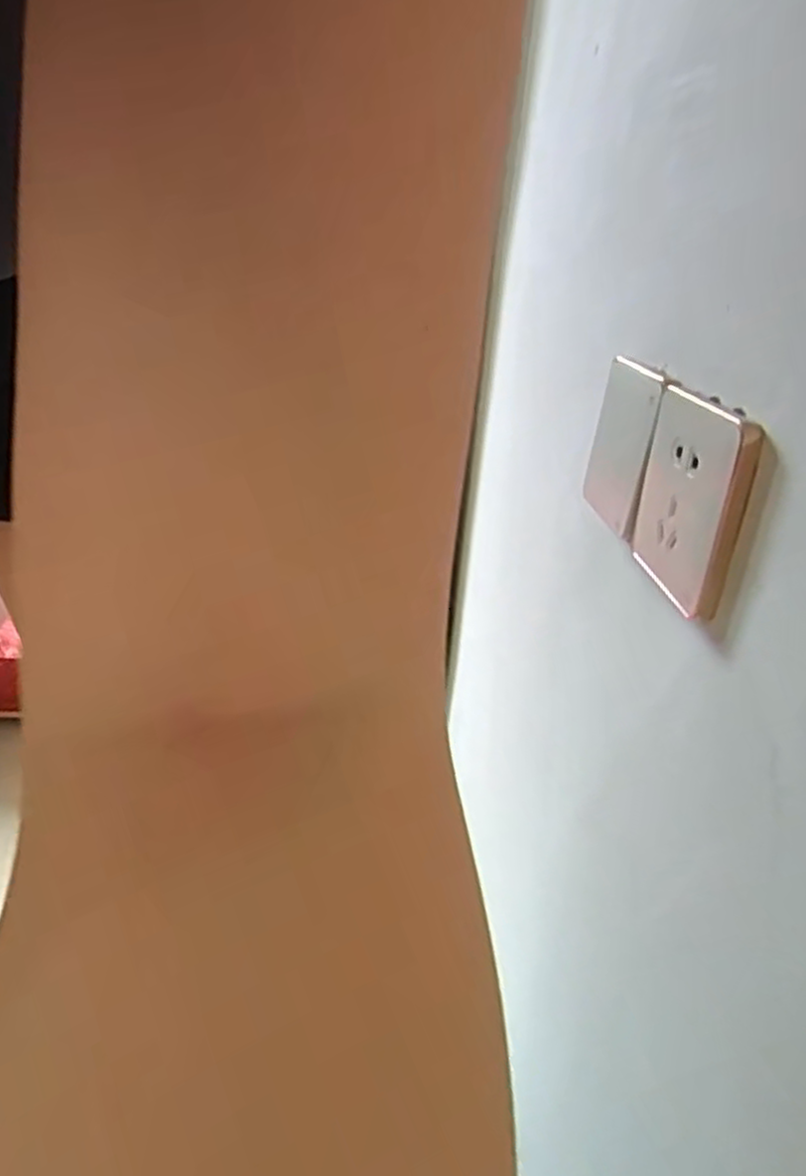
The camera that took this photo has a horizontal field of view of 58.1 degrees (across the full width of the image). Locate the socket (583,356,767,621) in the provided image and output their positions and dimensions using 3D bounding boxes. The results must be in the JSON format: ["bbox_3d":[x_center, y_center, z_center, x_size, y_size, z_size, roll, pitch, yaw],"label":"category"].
[{"bbox_3d":[0.126,-0.057,0.364,0.008,0.086,0.161,1,26,-7],"label":"socket"}]

